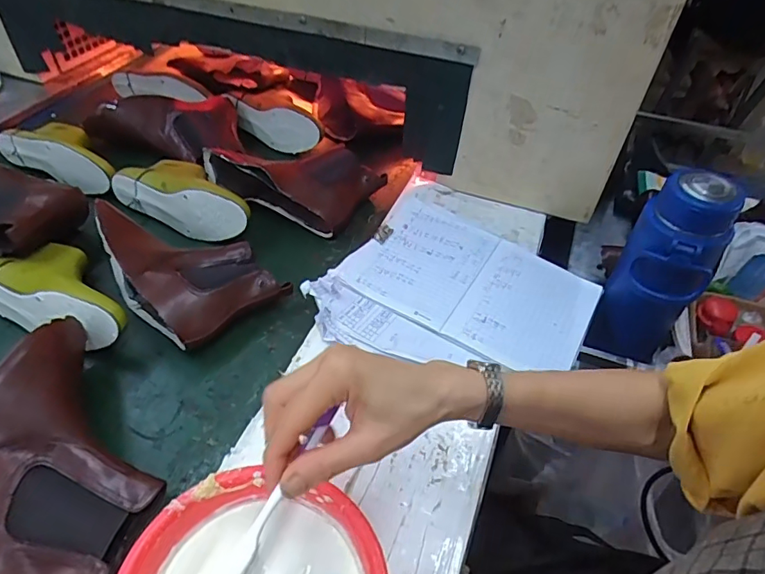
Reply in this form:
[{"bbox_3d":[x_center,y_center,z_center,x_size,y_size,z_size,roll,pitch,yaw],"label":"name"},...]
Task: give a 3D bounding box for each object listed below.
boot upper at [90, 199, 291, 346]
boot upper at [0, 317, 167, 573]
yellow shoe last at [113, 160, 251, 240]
[{"bbox_3d":[-0.269,-0.032,0.653,0.248,0.084,0.149,32,53,24],"label":"boot upper"},{"bbox_3d":[-0.291,0.151,0.472,0.149,0.113,0.241,5,47,1],"label":"boot upper"},{"bbox_3d":[-0.296,-0.152,0.776,0.247,0.074,0.113,23,50,17],"label":"yellow shoe last"}]

